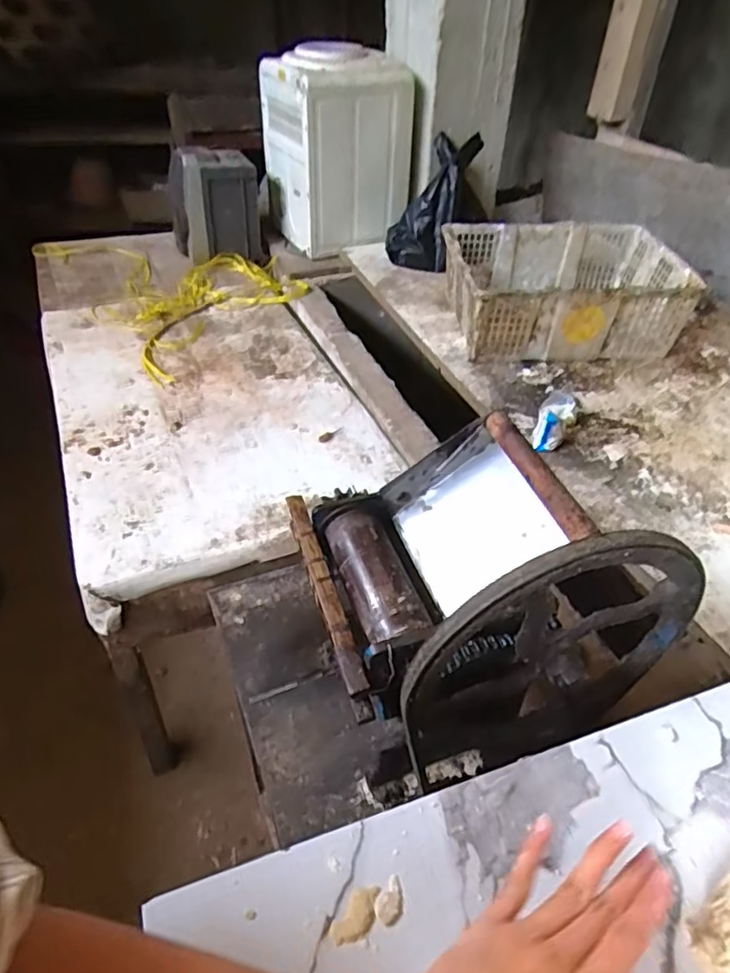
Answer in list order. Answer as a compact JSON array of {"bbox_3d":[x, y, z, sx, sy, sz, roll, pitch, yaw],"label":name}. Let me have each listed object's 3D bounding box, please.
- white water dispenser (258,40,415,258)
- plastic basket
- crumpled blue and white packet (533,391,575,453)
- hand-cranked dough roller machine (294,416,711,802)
[{"bbox_3d":[-0.075,-0.897,1.613,0.316,0.424,0.307,-17,46,-19],"label":"white water dispenser"},{"bbox_3d":[0.421,-0.420,1.312,0.464,0.190,0.344,-4,40,-4],"label":"plastic basket"},{"bbox_3d":[0.329,-0.113,1.045,0.061,0.060,0.136,14,42,16],"label":"crumpled blue and white packet"},{"bbox_3d":[0.099,0.085,0.561,0.289,0.264,0.240,-10,44,-13],"label":"hand-cranked dough roller machine"}]

